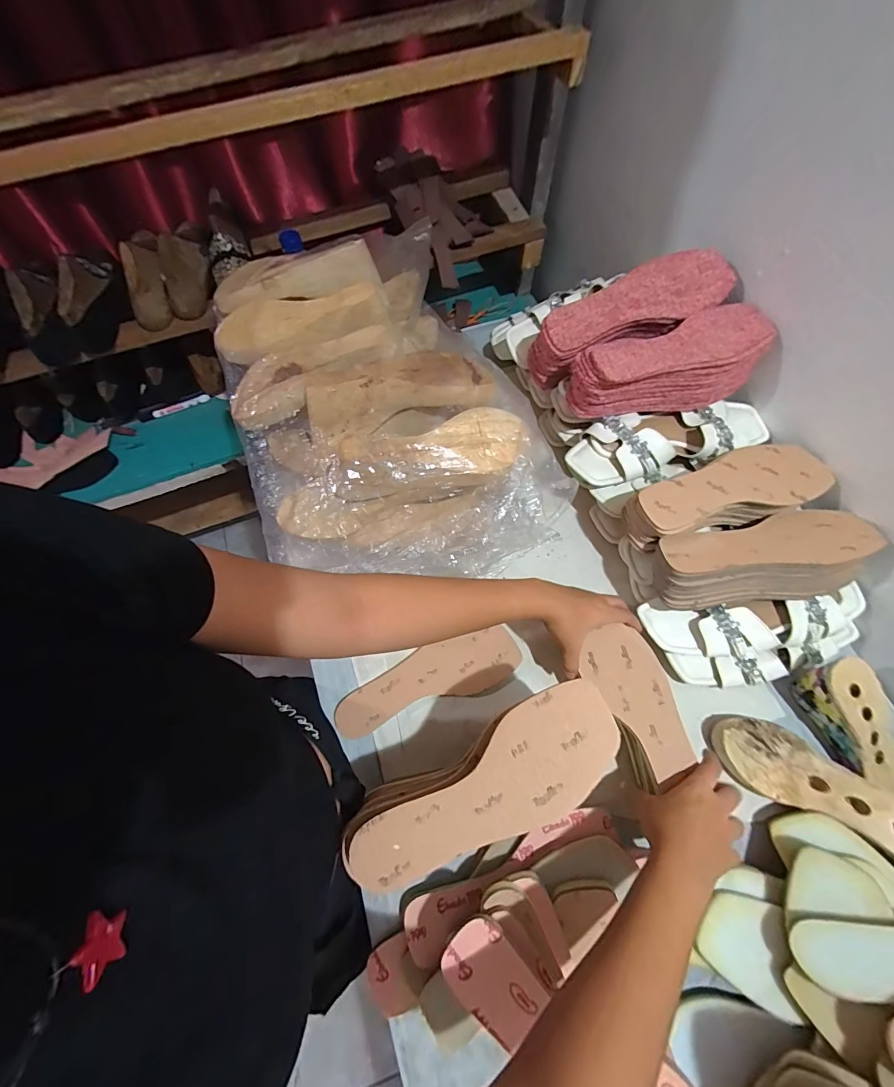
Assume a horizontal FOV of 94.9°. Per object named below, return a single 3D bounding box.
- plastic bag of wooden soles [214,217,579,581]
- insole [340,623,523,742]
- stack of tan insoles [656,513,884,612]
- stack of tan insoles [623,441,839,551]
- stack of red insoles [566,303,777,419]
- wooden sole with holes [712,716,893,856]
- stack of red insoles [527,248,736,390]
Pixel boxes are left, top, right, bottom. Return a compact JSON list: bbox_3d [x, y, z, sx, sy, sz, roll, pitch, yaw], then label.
[{"bbox_3d":[-0.100,-0.176,0.503,0.331,0.118,0.471,-26,69,-9],"label":"plastic bag of wooden soles"},{"bbox_3d":[-0.023,0.173,0.521,0.238,0.008,0.073,-17,71,-7],"label":"insole"},{"bbox_3d":[0.368,0.016,0.478,0.244,0.053,0.097,-9,67,-2],"label":"stack of tan insoles"},{"bbox_3d":[0.337,-0.064,0.506,0.242,0.056,0.091,-15,68,-5],"label":"stack of tan insoles"},{"bbox_3d":[0.287,-0.226,0.532,0.246,0.084,0.098,-22,69,-7],"label":"stack of red insoles"},{"bbox_3d":[0.417,0.268,0.439,0.235,0.043,0.085,27,70,29],"label":"wooden sole with holes"},{"bbox_3d":[0.242,-0.306,0.556,0.264,0.089,0.085,-23,68,9],"label":"stack of red insoles"}]

